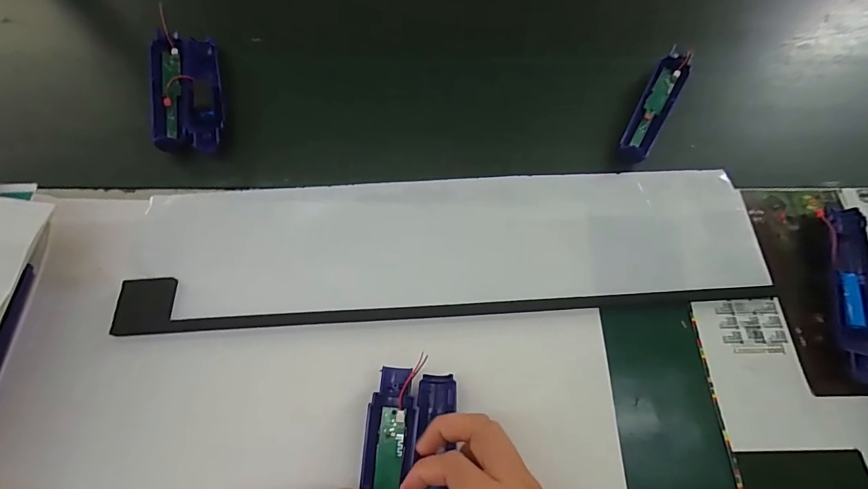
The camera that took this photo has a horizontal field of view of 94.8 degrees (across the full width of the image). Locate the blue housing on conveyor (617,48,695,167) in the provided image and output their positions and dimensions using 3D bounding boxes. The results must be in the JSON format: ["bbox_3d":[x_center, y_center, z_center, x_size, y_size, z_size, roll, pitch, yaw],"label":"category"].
[{"bbox_3d":[0.253,-0.159,0.452,0.035,0.018,0.169,30,71,11],"label":"blue housing on conveyor"}]

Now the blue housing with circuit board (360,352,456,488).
[{"bbox_3d":[-0.019,0.182,0.295,0.067,0.015,0.177,1,66,-1],"label":"blue housing with circuit board"}]

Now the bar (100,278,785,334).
[{"bbox_3d":[0.011,0.050,0.368,0.586,0.009,0.046,-1,77,-2],"label":"bar"}]

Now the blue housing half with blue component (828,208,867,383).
[{"bbox_3d":[0.378,0.040,0.362,0.037,0.017,0.168,16,68,6],"label":"blue housing half with blue component"}]

